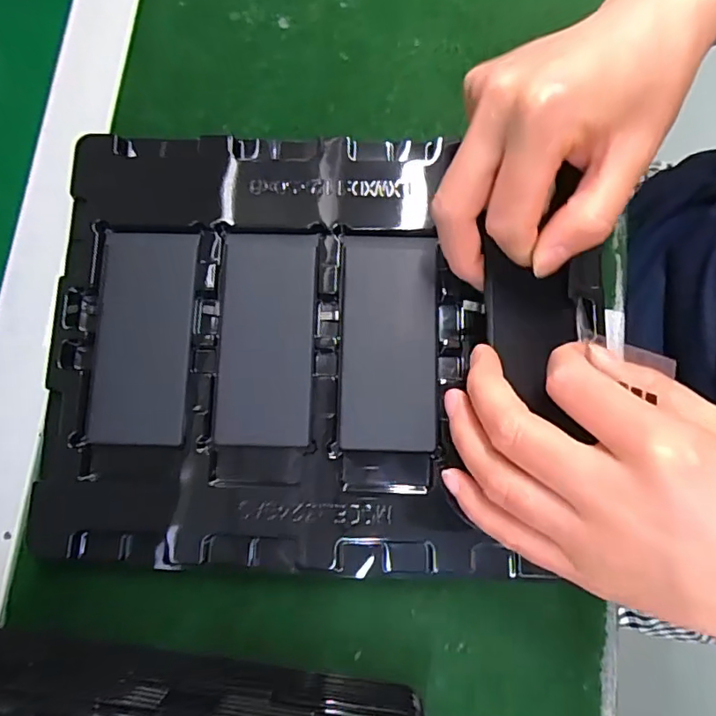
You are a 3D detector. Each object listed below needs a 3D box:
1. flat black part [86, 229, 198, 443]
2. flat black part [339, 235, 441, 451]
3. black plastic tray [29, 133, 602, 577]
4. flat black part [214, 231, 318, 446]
[{"bbox_3d":[-0.110,-0.012,0.269,0.049,0.005,0.109,2,80,1],"label":"flat black part"},{"bbox_3d":[0.016,-0.009,0.267,0.048,0.008,0.108,0,80,0],"label":"flat black part"},{"bbox_3d":[-0.019,-0.011,0.264,0.259,0.015,0.215,1,80,1],"label":"black plastic tray"},{"bbox_3d":[-0.047,-0.011,0.268,0.047,0.006,0.107,2,80,1],"label":"flat black part"}]

